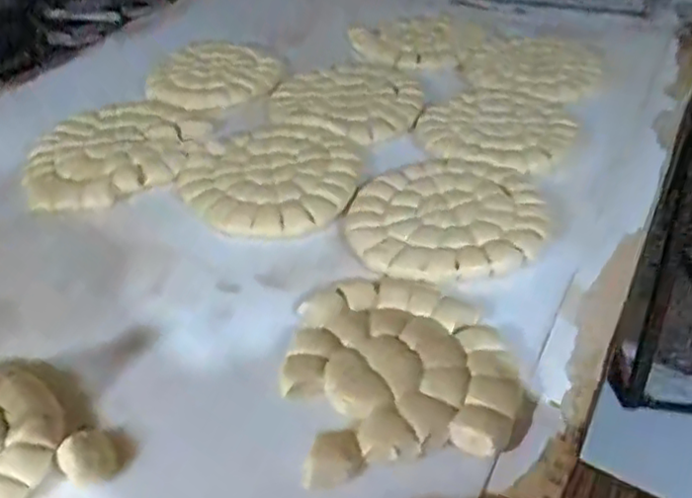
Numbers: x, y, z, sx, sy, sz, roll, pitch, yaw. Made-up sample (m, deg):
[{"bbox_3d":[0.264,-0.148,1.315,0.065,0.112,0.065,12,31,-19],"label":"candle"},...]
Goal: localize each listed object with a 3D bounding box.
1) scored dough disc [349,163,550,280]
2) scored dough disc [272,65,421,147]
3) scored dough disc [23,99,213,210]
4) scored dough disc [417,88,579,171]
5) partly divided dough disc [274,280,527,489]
[{"bbox_3d":[0.142,-0.053,0.912,0.270,0.021,0.251,0,39,0],"label":"scored dough disc"},{"bbox_3d":[0.002,-0.267,1.174,0.265,0.023,0.276,0,39,0],"label":"scored dough disc"},{"bbox_3d":[-0.372,-0.170,1.072,0.256,0.045,0.330,9,40,11],"label":"scored dough disc"},{"bbox_3d":[0.248,-0.205,1.099,0.225,0.024,0.262,30,48,32],"label":"scored dough disc"},{"bbox_3d":[0.050,0.114,0.708,0.227,0.024,0.244,0,39,0],"label":"partly divided dough disc"}]

